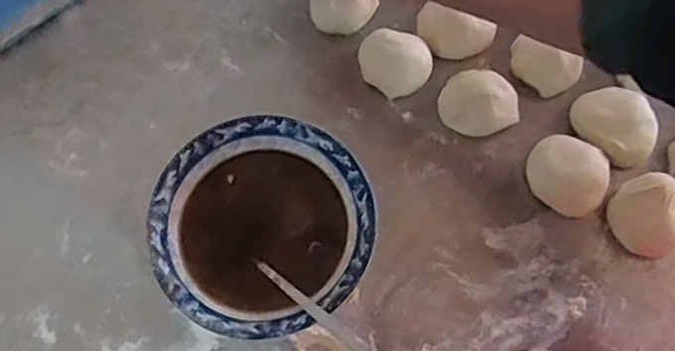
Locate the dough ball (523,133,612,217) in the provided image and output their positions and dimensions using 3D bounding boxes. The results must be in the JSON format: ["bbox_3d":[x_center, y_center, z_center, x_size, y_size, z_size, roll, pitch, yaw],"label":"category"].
[{"bbox_3d":[0.203,-0.002,0.544,0.070,0.038,0.066,0,73,-1],"label":"dough ball"}]

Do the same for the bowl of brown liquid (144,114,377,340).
[{"bbox_3d":[-0.061,0.044,0.512,0.169,0.056,0.171,0,73,-1],"label":"bowl of brown liquid"}]

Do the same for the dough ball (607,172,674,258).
[{"bbox_3d":[0.268,0.034,0.524,0.064,0.036,0.066,0,73,-1],"label":"dough ball"}]

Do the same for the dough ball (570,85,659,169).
[{"bbox_3d":[0.251,-0.046,0.564,0.077,0.042,0.061,27,75,8],"label":"dough ball"}]

